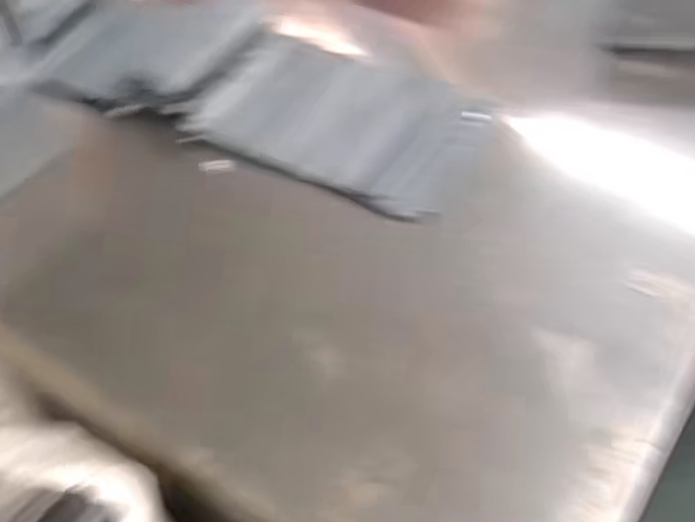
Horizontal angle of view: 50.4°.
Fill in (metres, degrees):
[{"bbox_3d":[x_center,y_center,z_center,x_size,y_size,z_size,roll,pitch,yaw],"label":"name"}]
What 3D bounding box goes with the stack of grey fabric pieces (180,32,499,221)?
[{"bbox_3d":[-0.006,-0.209,1.083,0.391,0.049,0.261,21,55,19],"label":"stack of grey fabric pieces"}]

